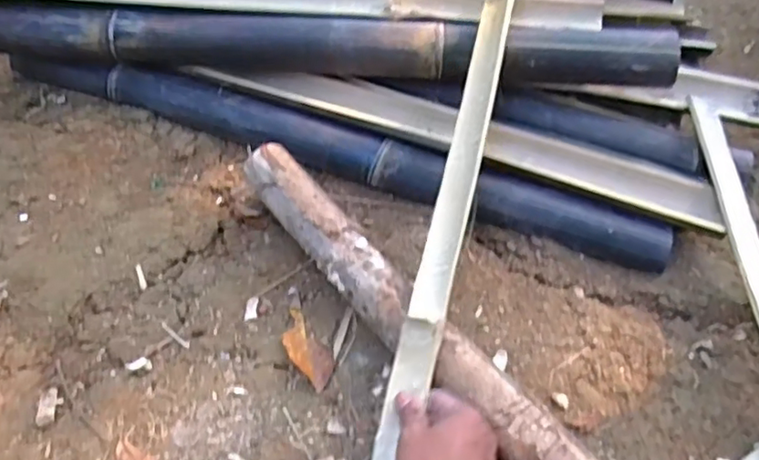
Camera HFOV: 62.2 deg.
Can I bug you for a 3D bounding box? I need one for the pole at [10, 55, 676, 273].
[{"bbox_3d":[-0.080,-0.106,0.798,0.876,0.064,0.065,19,52,9],"label":"pole"}]

